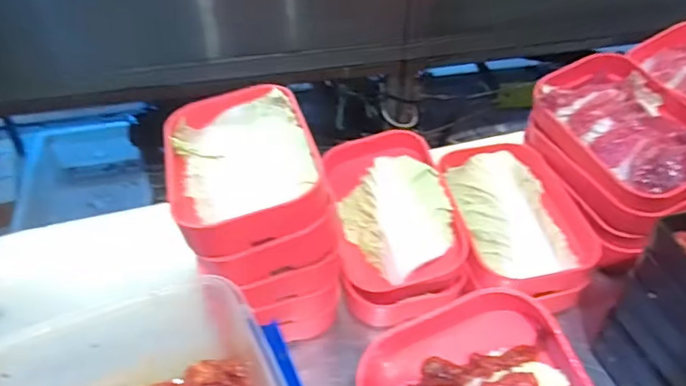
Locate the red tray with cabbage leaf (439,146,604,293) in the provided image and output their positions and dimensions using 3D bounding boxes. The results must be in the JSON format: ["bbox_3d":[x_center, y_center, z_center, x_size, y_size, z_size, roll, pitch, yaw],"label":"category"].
[{"bbox_3d":[0.175,0.016,0.595,0.130,0.046,0.188,-6,43,-9],"label":"red tray with cabbage leaf"}]

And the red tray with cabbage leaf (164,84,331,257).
[{"bbox_3d":[-0.090,-0.032,0.487,0.122,0.035,0.189,-11,44,-14],"label":"red tray with cabbage leaf"}]

